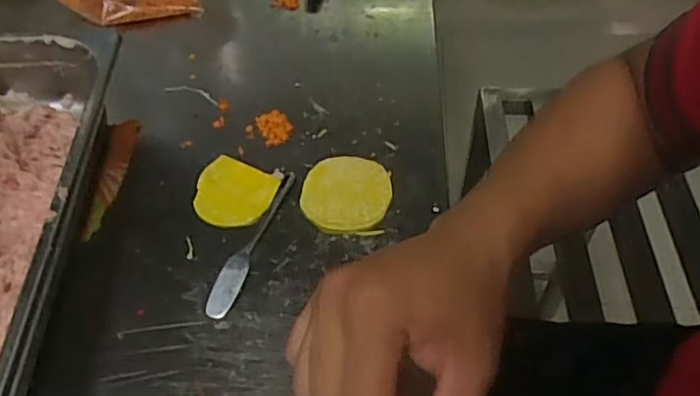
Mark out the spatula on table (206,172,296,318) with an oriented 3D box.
[{"bbox_3d":[-0.072,0.027,0.465,0.018,0.010,0.140,15,51,11],"label":"spatula on table"}]

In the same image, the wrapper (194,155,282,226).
[{"bbox_3d":[-0.094,-0.005,0.492,0.061,0.007,0.059,19,52,13],"label":"wrapper"}]

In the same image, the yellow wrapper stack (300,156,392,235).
[{"bbox_3d":[-0.003,-0.004,0.494,0.069,0.005,0.078,6,50,2],"label":"yellow wrapper stack"}]

